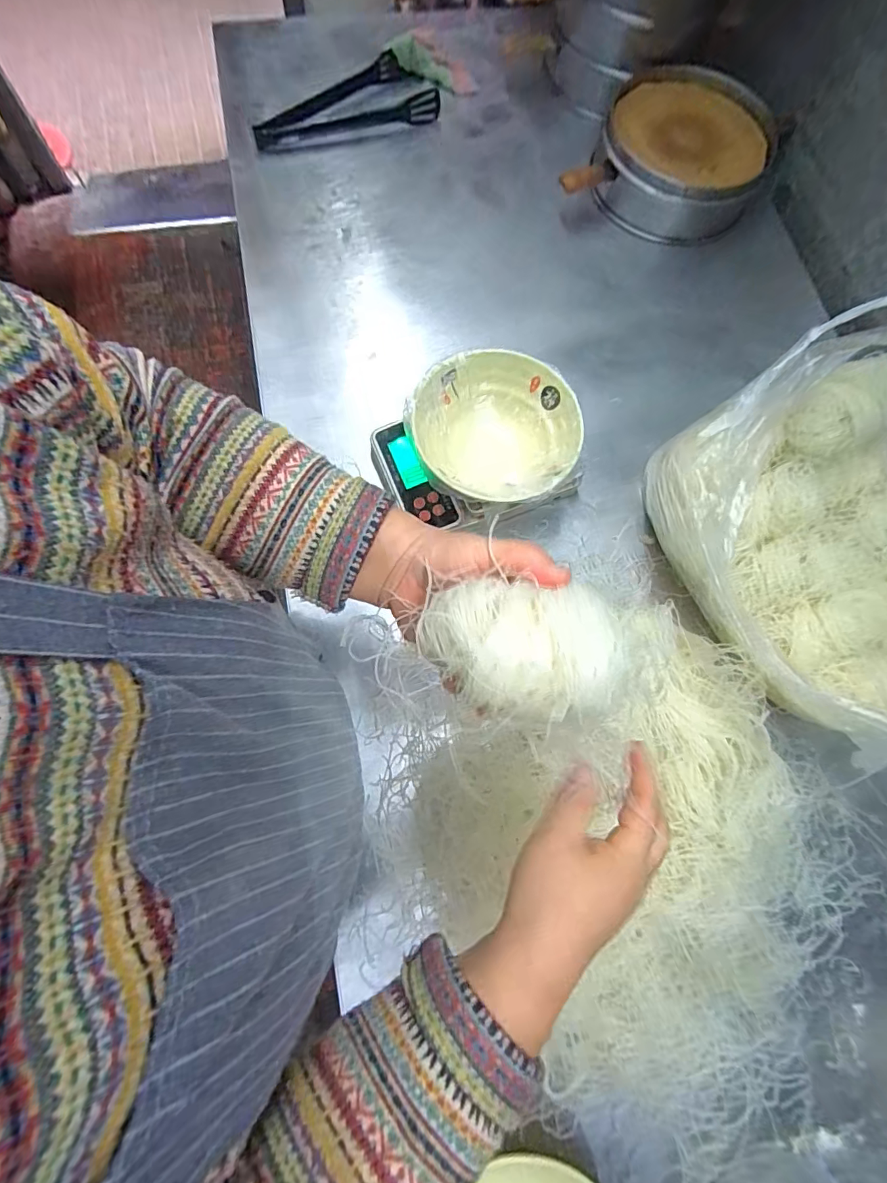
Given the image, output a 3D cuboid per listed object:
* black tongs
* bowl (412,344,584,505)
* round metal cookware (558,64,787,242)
[{"bbox_3d":[-0.148,-0.728,0.723,0.282,0.030,0.094,-17,77,-6],"label":"black tongs"},{"bbox_3d":[0.056,-0.163,0.525,0.165,0.076,0.164,1,74,-4],"label":"bowl"},{"bbox_3d":[0.331,-0.621,0.681,0.238,0.076,0.237,0,76,-1],"label":"round metal cookware"}]

